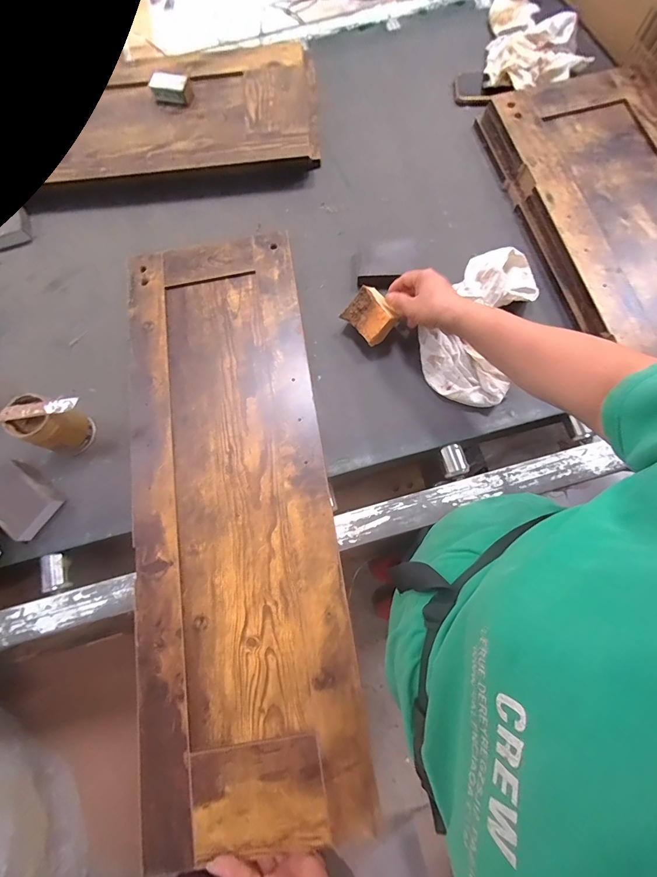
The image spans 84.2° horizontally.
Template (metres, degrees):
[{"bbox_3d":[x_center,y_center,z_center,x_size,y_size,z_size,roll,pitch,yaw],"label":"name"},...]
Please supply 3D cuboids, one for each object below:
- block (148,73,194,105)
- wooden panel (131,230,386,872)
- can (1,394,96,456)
[{"bbox_3d":[-0.282,-0.629,0.653,0.070,0.026,0.037,12,77,5],"label":"block"},{"bbox_3d":[-0.133,0.068,0.509,0.268,0.014,0.798,-9,75,-1],"label":"wooden panel"},{"bbox_3d":[-0.388,-0.020,0.511,0.061,0.088,0.059,0,76,1],"label":"can"}]

